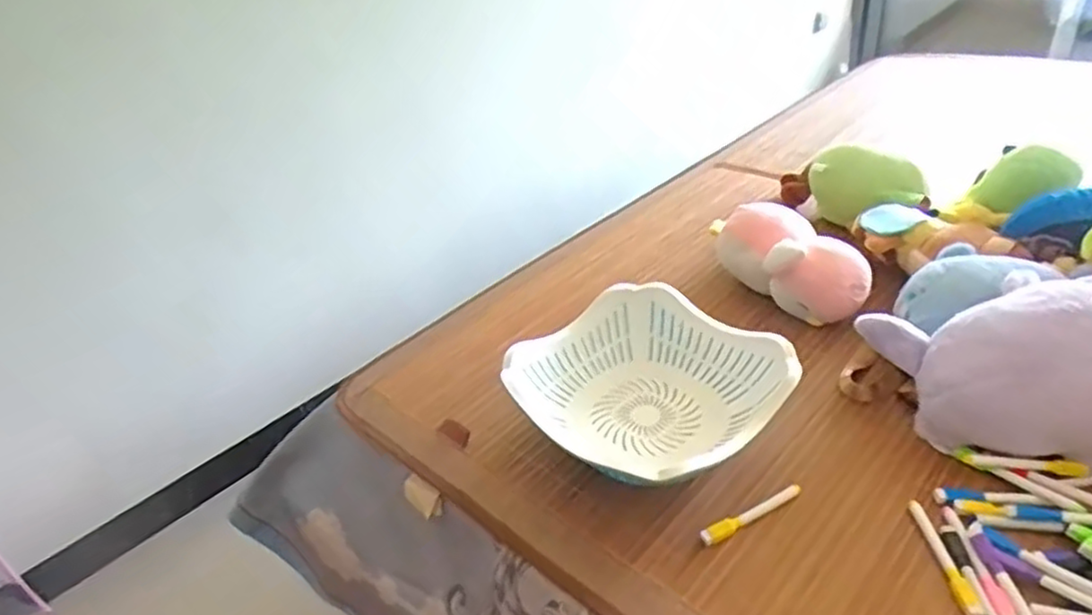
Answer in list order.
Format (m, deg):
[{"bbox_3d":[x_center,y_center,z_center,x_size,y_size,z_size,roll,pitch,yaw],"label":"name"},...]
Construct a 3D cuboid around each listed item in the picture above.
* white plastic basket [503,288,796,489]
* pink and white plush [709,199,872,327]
[{"bbox_3d":[0.111,0.095,0.739,0.249,0.092,0.262,-30,39,-30],"label":"white plastic basket"},{"bbox_3d":[0.320,-0.064,0.913,0.115,0.103,0.223,-16,34,-13],"label":"pink and white plush"}]

